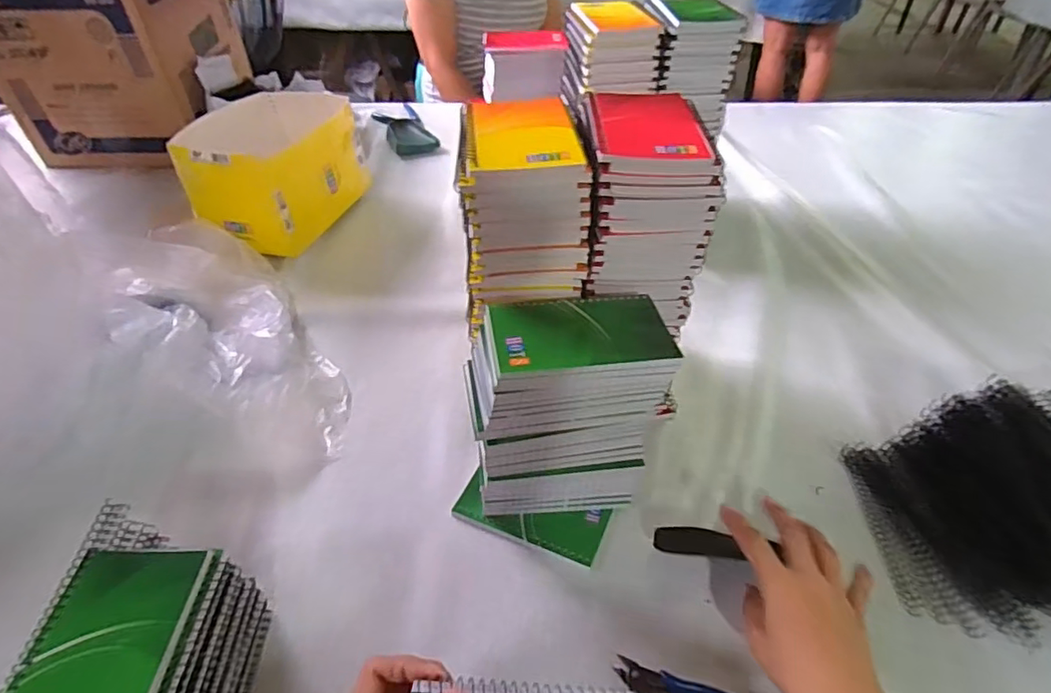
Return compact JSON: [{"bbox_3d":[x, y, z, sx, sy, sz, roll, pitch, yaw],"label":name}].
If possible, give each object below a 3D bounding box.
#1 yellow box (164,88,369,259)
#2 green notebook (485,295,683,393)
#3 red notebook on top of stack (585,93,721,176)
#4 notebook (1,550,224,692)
[{"bbox_3d":[-0.363,-0.256,0.813,0.179,0.129,0.234,14,45,16],"label":"yellow box"},{"bbox_3d":[0.040,-0.007,0.420,0.133,0.014,0.080,-4,45,-9],"label":"green notebook"},{"bbox_3d":[0.095,-0.170,0.445,0.087,0.017,0.117,0,43,1],"label":"red notebook on top of stack"},{"bbox_3d":[-0.251,0.182,0.330,0.085,0.012,0.130,0,43,1],"label":"notebook"}]

